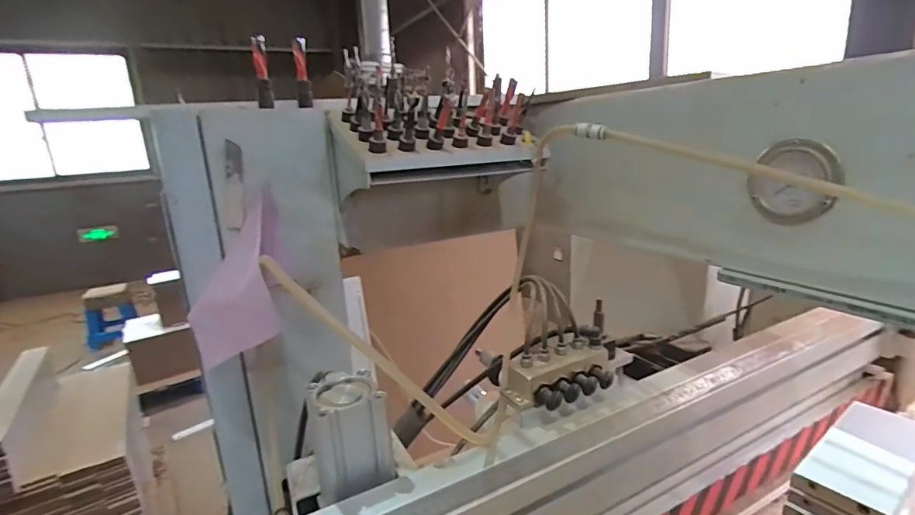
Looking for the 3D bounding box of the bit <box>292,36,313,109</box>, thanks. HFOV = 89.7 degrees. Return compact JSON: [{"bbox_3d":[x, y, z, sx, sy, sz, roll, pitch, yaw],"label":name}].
[{"bbox_3d":[-0.209,-0.248,0.618,0.018,0.088,0.022,-7,15,-13],"label":"bit"}]

